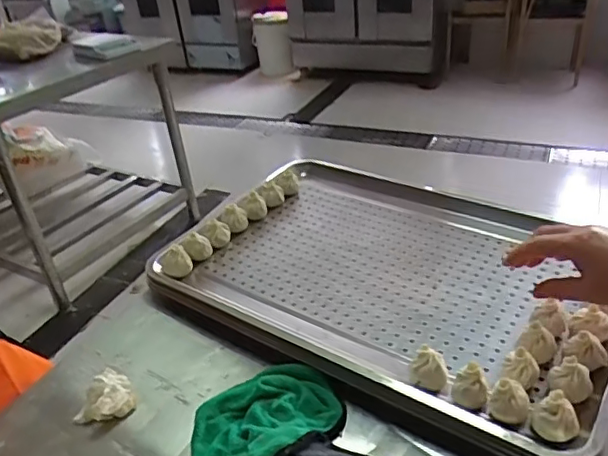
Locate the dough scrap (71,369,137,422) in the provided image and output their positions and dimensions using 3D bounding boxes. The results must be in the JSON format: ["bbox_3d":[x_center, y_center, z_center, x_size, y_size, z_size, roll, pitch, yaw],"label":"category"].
[{"bbox_3d":[-0.212,0.185,0.603,0.047,0.029,0.059,15,38,26],"label":"dough scrap"}]

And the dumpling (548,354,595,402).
[{"bbox_3d":[0.260,0.146,0.541,0.039,0.031,0.033,14,38,26],"label":"dumpling"}]

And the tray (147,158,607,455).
[{"bbox_3d":[0.118,0.044,0.741,0.563,0.050,0.393,18,40,30],"label":"tray"}]

